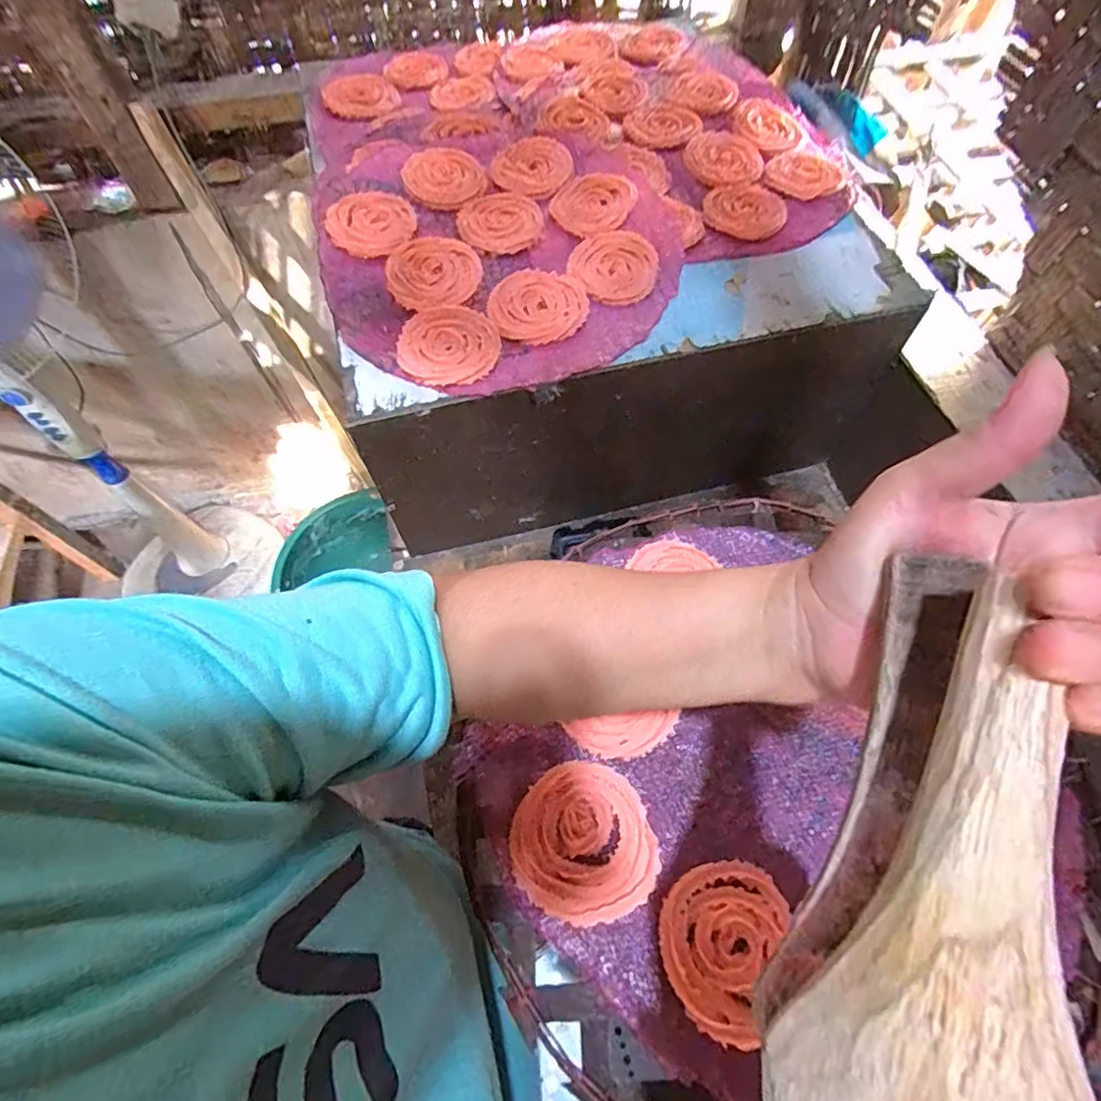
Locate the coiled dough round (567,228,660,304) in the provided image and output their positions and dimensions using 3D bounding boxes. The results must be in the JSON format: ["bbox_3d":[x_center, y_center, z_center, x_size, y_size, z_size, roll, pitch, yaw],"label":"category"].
[{"bbox_3d":[0.059,-0.264,0.530,0.080,0.006,0.080,0,66,-1],"label":"coiled dough round"}]

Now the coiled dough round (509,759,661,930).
[{"bbox_3d":[0.018,0.171,0.338,0.080,0.011,0.082,-21,68,-10],"label":"coiled dough round"}]

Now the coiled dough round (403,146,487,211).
[{"bbox_3d":[-0.107,-0.381,0.583,0.081,0.014,0.085,0,66,-1],"label":"coiled dough round"}]

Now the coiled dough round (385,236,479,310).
[{"bbox_3d":[-0.106,-0.254,0.523,0.082,0.009,0.084,0,66,-1],"label":"coiled dough round"}]

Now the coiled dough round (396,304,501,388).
[{"bbox_3d":[-0.087,-0.175,0.488,0.084,0.005,0.086,0,66,-1],"label":"coiled dough round"}]

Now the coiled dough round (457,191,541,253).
[{"bbox_3d":[-0.049,-0.321,0.558,0.079,0.007,0.082,0,66,-1],"label":"coiled dough round"}]

